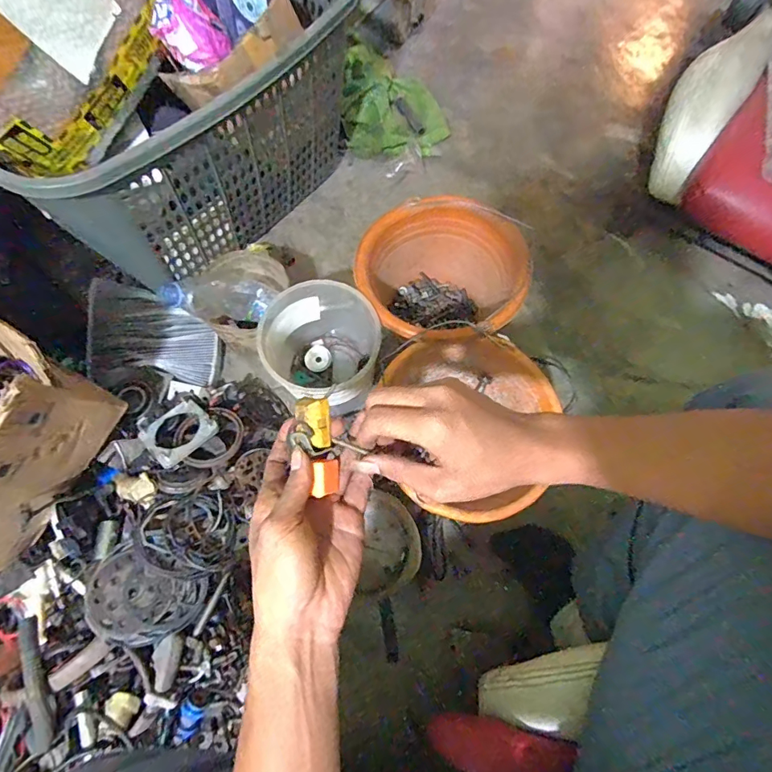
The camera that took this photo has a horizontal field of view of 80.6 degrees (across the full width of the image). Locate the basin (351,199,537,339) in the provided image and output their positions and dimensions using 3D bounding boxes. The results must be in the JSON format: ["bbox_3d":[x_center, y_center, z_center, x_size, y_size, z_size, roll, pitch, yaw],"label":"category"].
[{"bbox_3d":[0.082,-0.162,0.742,0.248,0.157,0.237,1,71,-1],"label":"basin"}]

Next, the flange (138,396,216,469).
[{"bbox_3d":[-0.293,0.063,0.646,0.090,0.017,0.085,-37,57,-26],"label":"flange"}]

